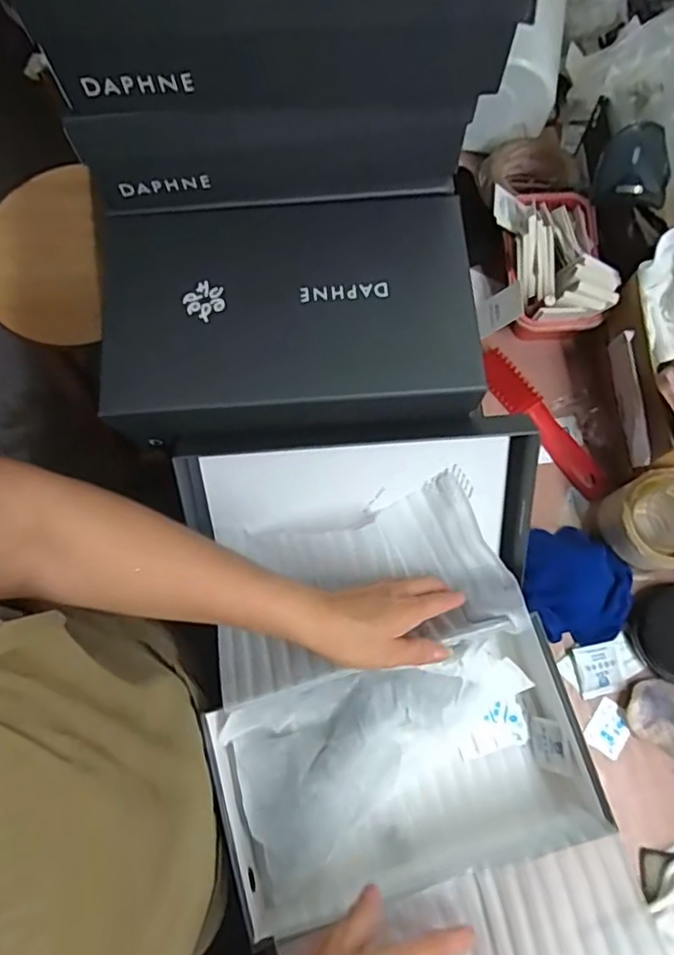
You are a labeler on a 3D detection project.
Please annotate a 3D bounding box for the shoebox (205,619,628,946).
[{"bbox_3d":[0.055,0.244,0.533,0.298,0.088,0.167,-16,74,-4],"label":"shoebox"}]

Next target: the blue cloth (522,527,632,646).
[{"bbox_3d":[0.231,0.103,0.605,0.109,0.052,0.113,3,74,2],"label":"blue cloth"}]

